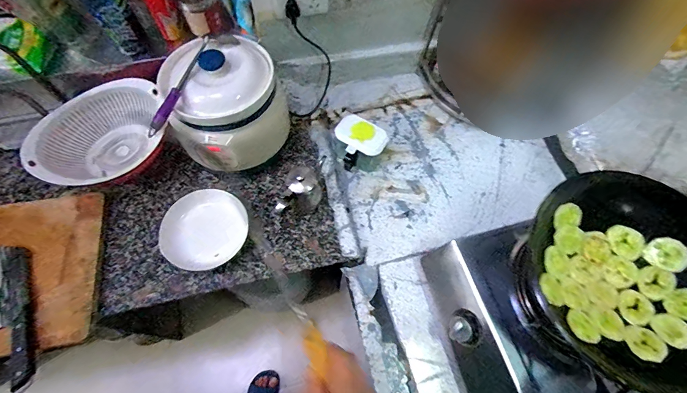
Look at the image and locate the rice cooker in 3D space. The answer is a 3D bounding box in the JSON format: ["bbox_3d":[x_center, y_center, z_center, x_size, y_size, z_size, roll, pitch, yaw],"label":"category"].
[{"bbox_3d":[-0.234,-0.173,0.726,0.216,0.217,0.202,-19,67,-10],"label":"rice cooker"}]

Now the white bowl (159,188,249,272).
[{"bbox_3d":[-0.280,0.064,0.713,0.161,0.028,0.169,1,65,-2],"label":"white bowl"}]

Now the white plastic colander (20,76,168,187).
[{"bbox_3d":[-0.506,-0.123,0.759,0.221,0.095,0.275,29,68,11],"label":"white plastic colander"}]

